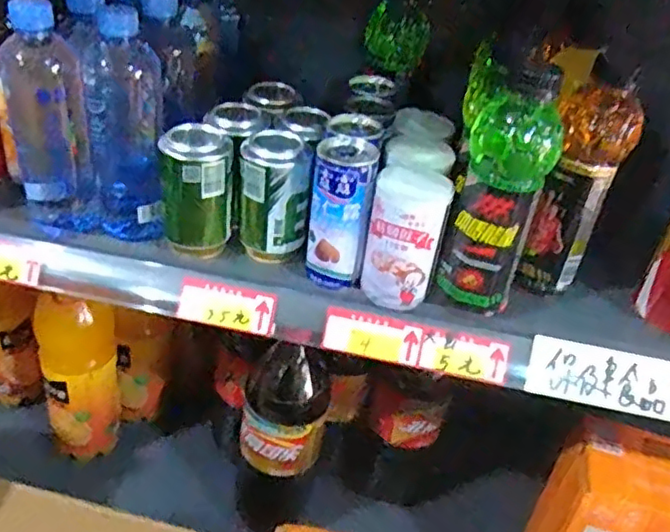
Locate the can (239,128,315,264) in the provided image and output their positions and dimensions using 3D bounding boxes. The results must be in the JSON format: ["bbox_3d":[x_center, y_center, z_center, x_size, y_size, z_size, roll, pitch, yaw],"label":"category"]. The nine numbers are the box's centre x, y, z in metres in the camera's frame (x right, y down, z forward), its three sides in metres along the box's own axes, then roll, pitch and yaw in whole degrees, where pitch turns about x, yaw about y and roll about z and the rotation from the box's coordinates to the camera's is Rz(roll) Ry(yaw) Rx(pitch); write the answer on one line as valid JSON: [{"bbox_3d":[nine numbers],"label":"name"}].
[{"bbox_3d":[-0.061,-0.062,0.587,0.058,0.114,0.055,-4,38,-16],"label":"can"}]

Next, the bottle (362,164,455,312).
[{"bbox_3d":[0.062,-0.024,0.556,0.058,0.111,0.061,11,36,4],"label":"bottle"}]

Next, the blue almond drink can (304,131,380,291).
[{"bbox_3d":[0.004,-0.044,0.559,0.052,0.129,0.049,8,36,0],"label":"blue almond drink can"}]

